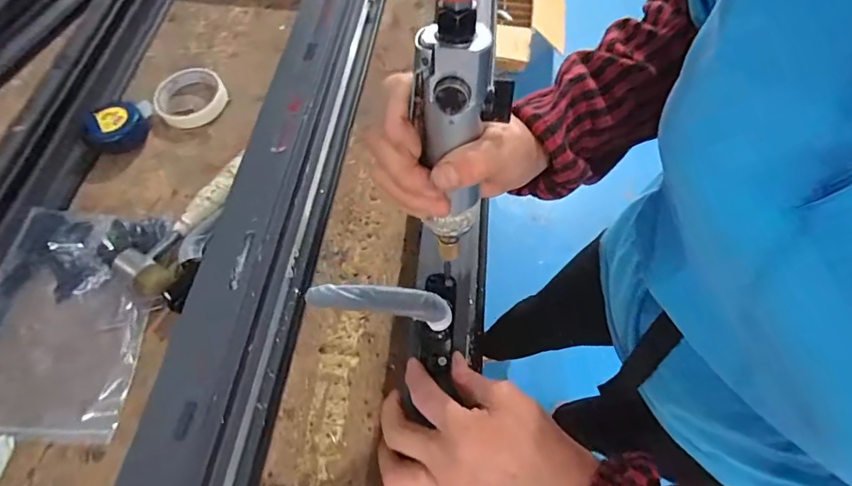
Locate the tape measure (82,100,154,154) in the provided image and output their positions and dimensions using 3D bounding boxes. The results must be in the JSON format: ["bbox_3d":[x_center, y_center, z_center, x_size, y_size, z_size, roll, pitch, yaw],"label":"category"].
[{"bbox_3d":[-0.375,-0.143,0.566,0.080,0.035,0.058,-37,69,-17],"label":"tape measure"}]

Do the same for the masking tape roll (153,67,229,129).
[{"bbox_3d":[-0.310,-0.192,0.601,0.087,0.018,0.084,0,63,0],"label":"masking tape roll"}]

